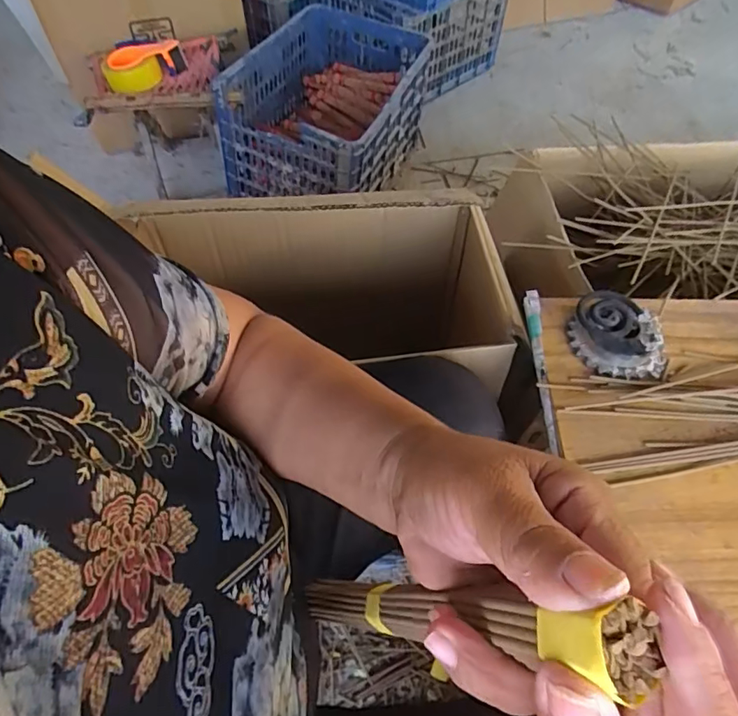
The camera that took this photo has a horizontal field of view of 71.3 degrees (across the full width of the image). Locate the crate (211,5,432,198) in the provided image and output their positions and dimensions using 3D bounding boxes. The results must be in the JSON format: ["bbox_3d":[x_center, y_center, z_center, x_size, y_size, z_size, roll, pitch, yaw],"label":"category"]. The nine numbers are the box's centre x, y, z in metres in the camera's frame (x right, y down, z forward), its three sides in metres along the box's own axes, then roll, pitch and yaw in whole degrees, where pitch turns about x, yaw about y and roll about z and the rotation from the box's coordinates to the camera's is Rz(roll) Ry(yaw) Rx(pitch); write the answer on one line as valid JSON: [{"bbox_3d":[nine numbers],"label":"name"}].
[{"bbox_3d":[-0.085,-0.601,1.220,0.356,0.219,0.497,20,58,13],"label":"crate"}]

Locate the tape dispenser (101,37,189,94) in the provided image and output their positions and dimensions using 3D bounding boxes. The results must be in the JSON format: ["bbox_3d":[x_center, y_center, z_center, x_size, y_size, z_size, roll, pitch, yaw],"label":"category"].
[{"bbox_3d":[-0.503,-0.654,1.156,0.177,0.094,0.064,-12,53,-12],"label":"tape dispenser"}]

